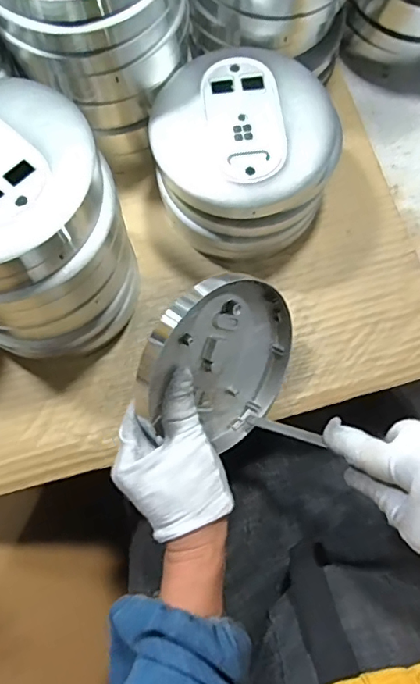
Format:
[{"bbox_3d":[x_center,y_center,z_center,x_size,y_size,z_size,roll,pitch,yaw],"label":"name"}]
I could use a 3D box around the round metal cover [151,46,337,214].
[{"bbox_3d":[0.026,-0.156,0.378,0.135,0.021,0.126,3,76,0],"label":"round metal cover"}]

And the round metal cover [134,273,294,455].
[{"bbox_3d":[0.010,0.015,0.373,0.018,0.135,0.126,28,74,43],"label":"round metal cover"}]

